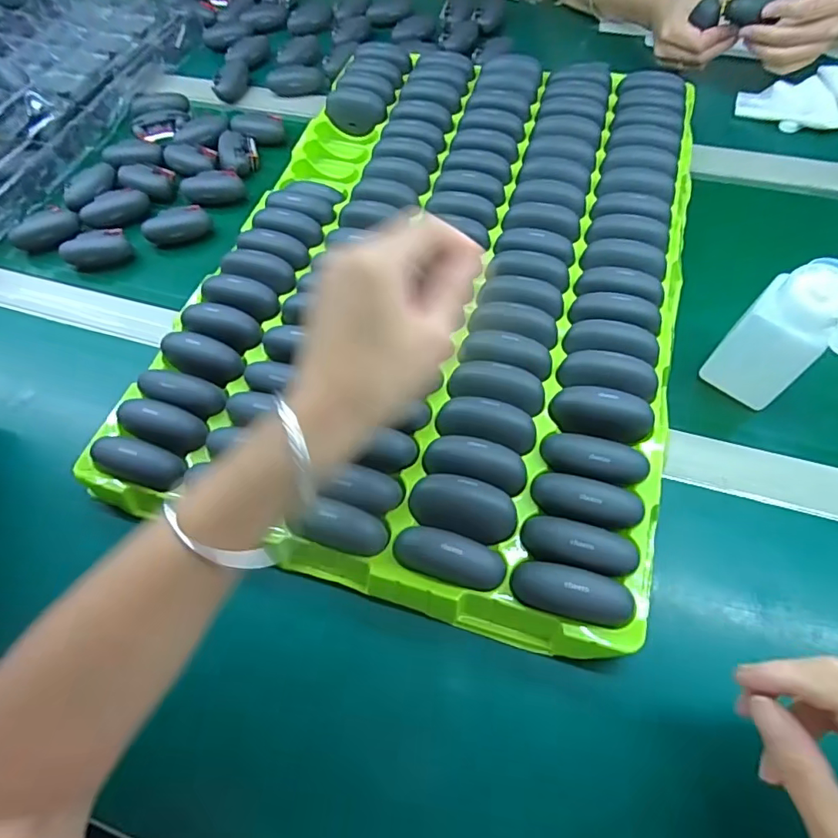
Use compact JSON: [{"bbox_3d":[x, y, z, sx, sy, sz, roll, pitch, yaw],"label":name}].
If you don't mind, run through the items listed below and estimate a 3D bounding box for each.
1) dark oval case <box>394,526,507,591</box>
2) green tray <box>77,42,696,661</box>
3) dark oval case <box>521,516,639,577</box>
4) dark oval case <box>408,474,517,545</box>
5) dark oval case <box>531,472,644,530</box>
[{"bbox_3d":[0.018,0.083,0.305,0.068,0.023,0.028,16,63,11],"label":"dark oval case"},{"bbox_3d":[0.023,-0.140,0.442,0.382,0.046,0.561,13,62,10],"label":"green tray"},{"bbox_3d":[0.097,0.077,0.304,0.068,0.025,0.026,17,63,12],"label":"dark oval case"},{"bbox_3d":[0.028,0.057,0.326,0.068,0.020,0.034,14,63,11],"label":"dark oval case"},{"bbox_3d":[0.108,0.051,0.319,0.068,0.021,0.032,4,61,5],"label":"dark oval case"}]

